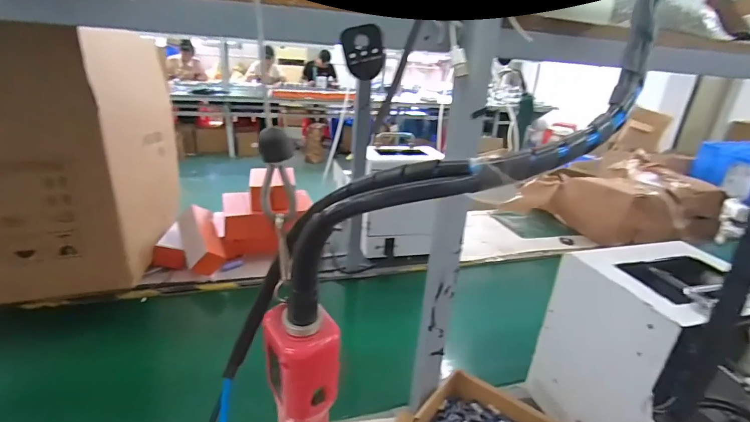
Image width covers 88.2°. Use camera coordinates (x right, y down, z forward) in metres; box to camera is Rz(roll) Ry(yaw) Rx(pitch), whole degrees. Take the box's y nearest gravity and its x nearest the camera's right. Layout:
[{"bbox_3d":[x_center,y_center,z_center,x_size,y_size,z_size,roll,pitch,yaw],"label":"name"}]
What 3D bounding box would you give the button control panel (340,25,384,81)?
[{"bbox_3d":[-0.012,-0.164,0.402,0.040,0.051,0.008,-9,23,-7],"label":"button control panel"}]

